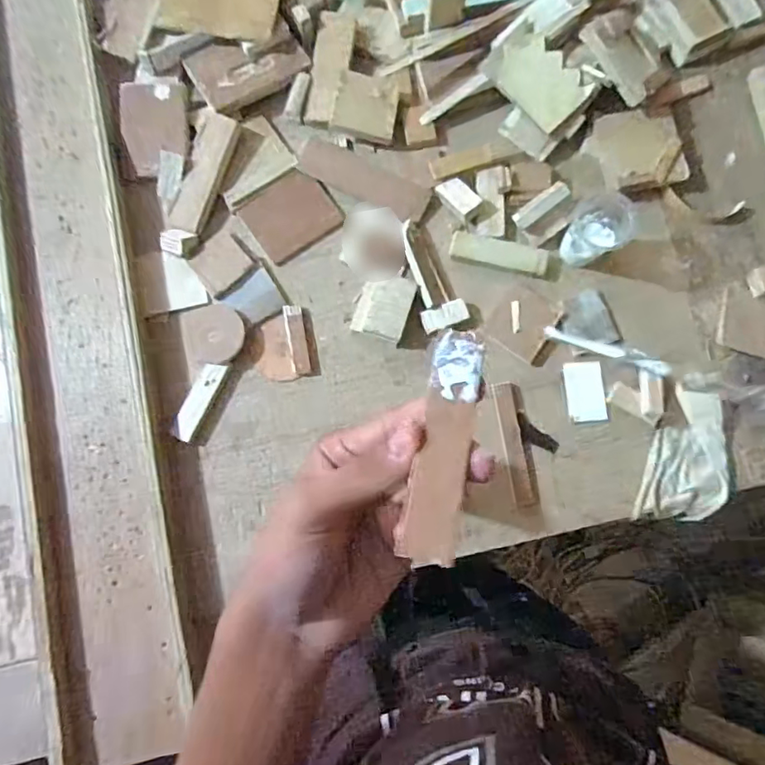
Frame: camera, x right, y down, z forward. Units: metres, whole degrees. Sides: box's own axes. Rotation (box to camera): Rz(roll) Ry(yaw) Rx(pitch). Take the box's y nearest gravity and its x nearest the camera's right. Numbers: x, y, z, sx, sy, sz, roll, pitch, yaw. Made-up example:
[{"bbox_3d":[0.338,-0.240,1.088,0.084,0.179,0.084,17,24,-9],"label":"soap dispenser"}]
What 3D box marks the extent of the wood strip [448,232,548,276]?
[{"bbox_3d":[0.147,-0.161,0.702,0.121,0.011,0.036,15,80,3],"label":"wood strip"}]

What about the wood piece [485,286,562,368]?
[{"bbox_3d":[0.180,-0.071,0.686,0.081,0.011,0.077,33,81,6],"label":"wood piece"}]

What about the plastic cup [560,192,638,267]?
[{"bbox_3d":[0.259,-0.182,0.675,0.071,0.076,0.061,-22,80,-4],"label":"plastic cup"}]

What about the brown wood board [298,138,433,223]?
[{"bbox_3d":[-0.023,-0.267,0.728,0.174,0.011,0.057,28,81,5],"label":"brown wood board"}]

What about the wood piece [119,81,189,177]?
[{"bbox_3d":[-0.292,-0.326,0.717,0.079,0.008,0.123,-3,89,-17],"label":"wood piece"}]

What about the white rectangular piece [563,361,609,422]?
[{"bbox_3d":[0.249,0.011,0.681,0.047,0.006,0.072,-6,79,-1],"label":"white rectangular piece"}]

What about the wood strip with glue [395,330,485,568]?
[{"bbox_3d":[0.026,0.024,0.229,0.021,0.004,0.097,11,71,2],"label":"wood strip with glue"}]

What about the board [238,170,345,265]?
[{"bbox_3d":[-0.117,-0.215,0.715,0.107,0.007,0.090,-38,81,-7],"label":"board"}]

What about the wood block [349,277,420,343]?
[{"bbox_3d":[0.002,-0.092,0.681,0.061,0.029,0.080,18,80,3],"label":"wood block"}]

